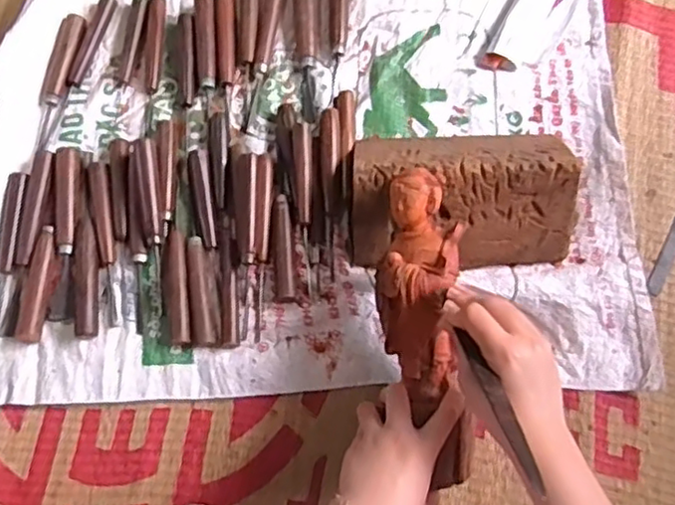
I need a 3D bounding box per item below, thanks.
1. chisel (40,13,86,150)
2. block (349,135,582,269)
[{"bbox_3d":[-0.299,-0.184,0.707,0.021,0.015,0.149,12,77,5],"label":"chisel"},{"bbox_3d":[0.120,-0.061,0.636,0.211,0.068,0.136,1,76,2],"label":"block"}]

